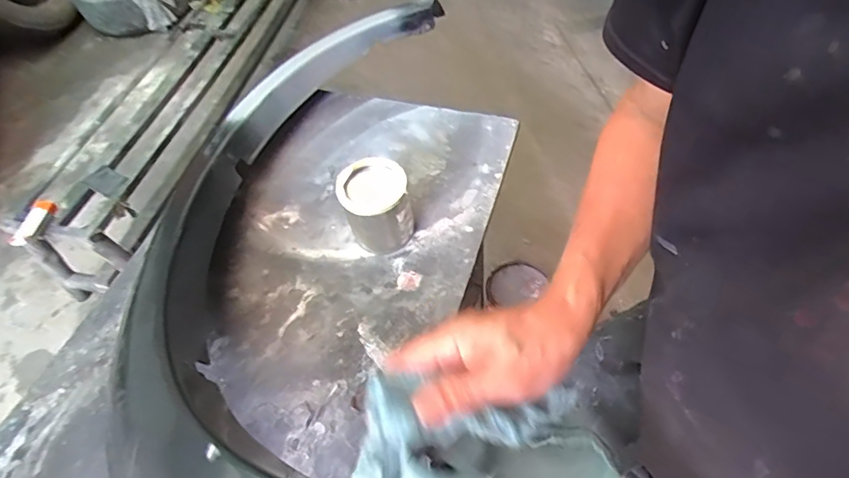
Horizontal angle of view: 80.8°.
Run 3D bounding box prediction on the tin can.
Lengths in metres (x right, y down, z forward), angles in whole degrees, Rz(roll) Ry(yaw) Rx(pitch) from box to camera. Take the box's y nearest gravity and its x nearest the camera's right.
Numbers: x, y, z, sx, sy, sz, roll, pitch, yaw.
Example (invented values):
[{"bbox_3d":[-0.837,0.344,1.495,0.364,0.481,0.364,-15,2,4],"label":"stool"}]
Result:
[{"bbox_3d":[-0.078,-0.051,0.794,0.104,0.125,0.113,-3,54,5],"label":"tin can"}]

